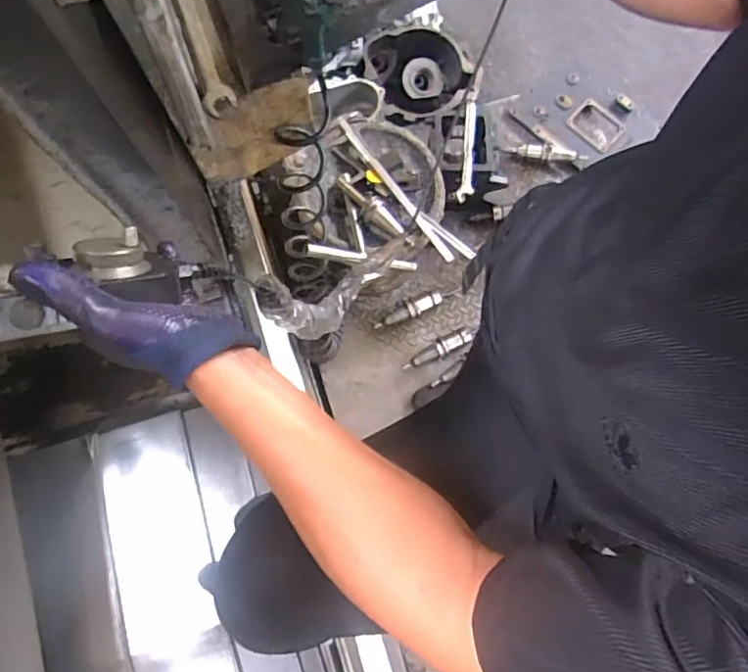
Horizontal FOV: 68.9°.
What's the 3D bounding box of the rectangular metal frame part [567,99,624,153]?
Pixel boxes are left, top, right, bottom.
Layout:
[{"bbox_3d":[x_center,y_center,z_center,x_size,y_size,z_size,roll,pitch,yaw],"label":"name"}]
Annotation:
[{"bbox_3d":[0.623,-0.593,1.533,0.139,0.022,0.113,43,80,7],"label":"rectangular metal frame part"}]

